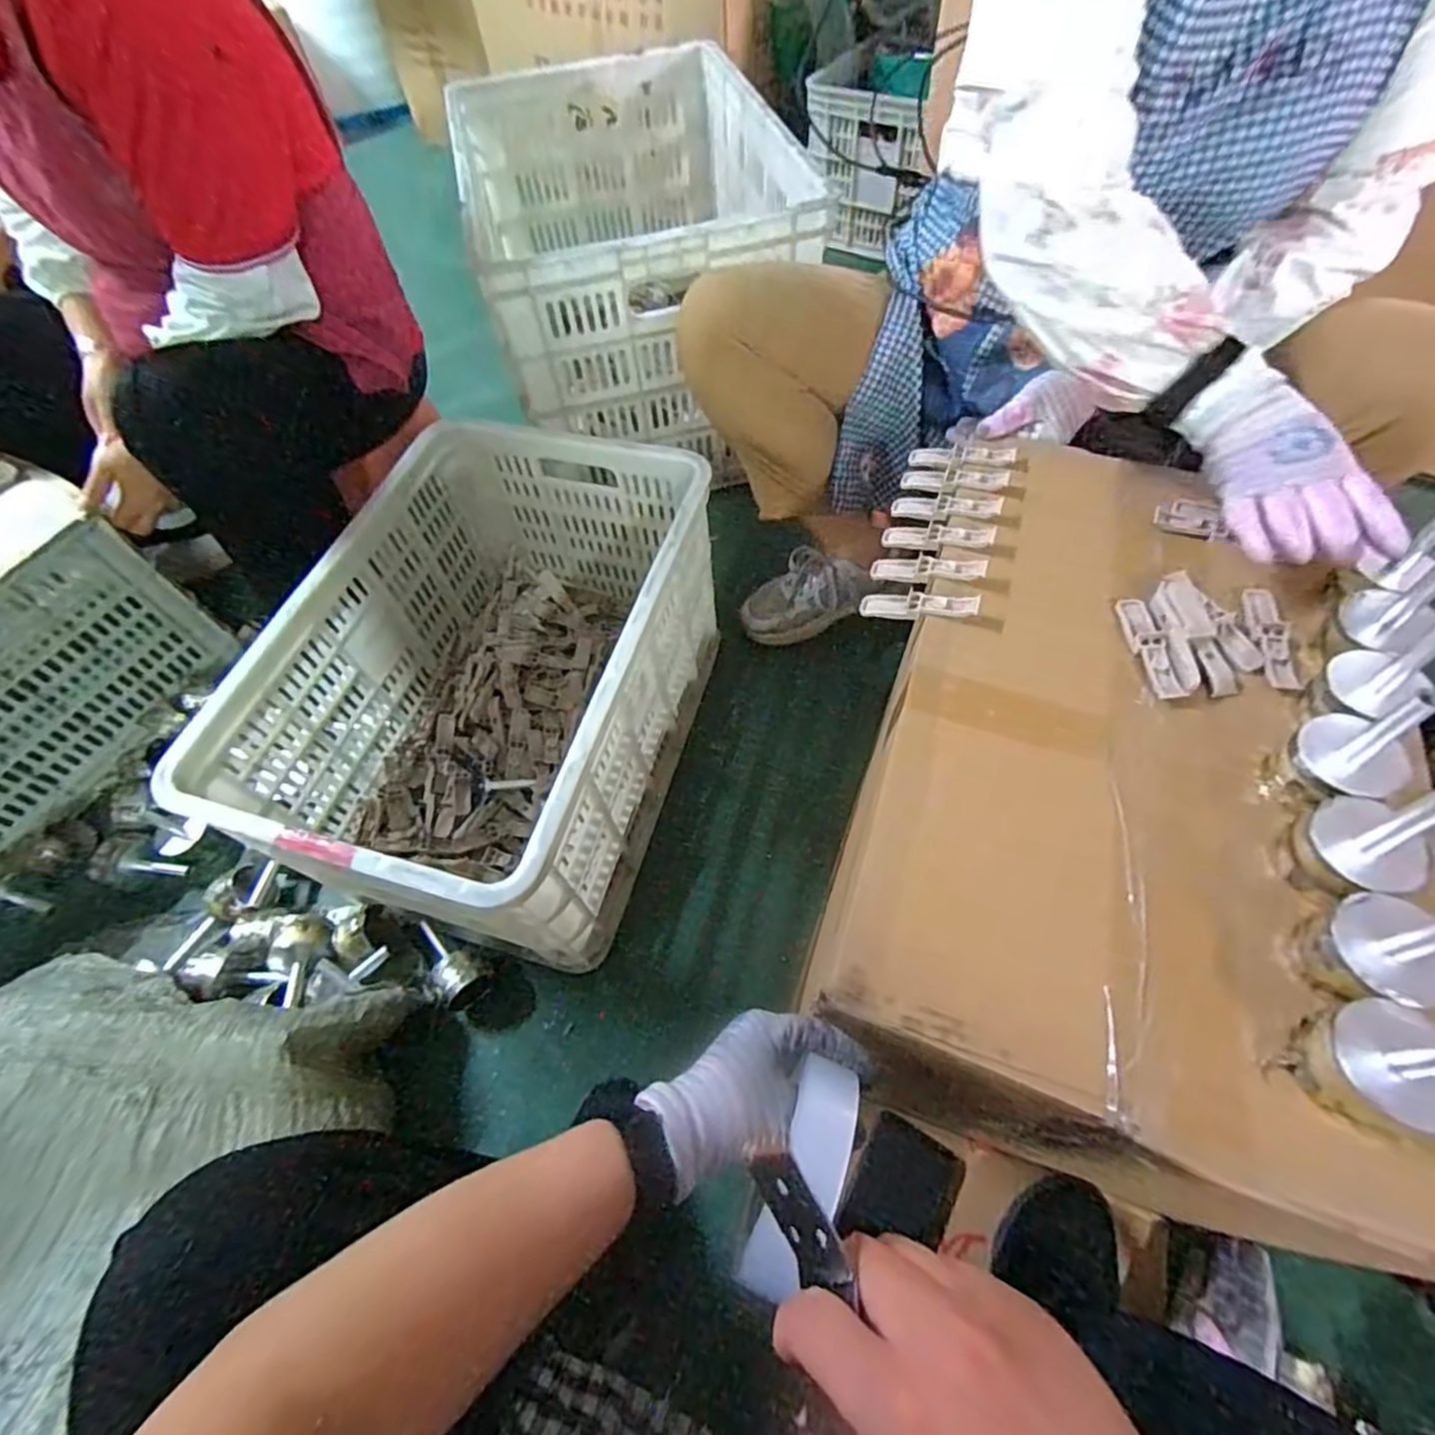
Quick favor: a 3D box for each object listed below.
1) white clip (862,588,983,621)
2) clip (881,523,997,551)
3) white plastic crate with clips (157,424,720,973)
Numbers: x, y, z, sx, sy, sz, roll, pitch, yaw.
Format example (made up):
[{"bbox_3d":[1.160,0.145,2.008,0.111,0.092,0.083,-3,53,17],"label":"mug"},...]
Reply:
[{"bbox_3d":[0.172,-0.096,0.576,0.100,0.015,0.023,5,57,29],"label":"white clip"},{"bbox_3d":[0.201,-0.165,0.614,0.101,0.011,0.021,7,57,29],"label":"clip"},{"bbox_3d":[-0.233,-0.049,0.785,0.354,0.290,0.528,13,60,12],"label":"white plastic crate with clips"}]

